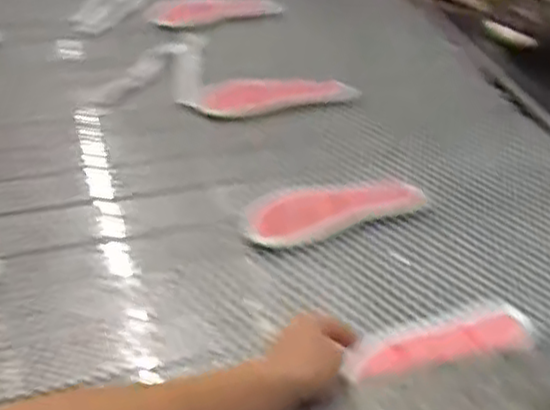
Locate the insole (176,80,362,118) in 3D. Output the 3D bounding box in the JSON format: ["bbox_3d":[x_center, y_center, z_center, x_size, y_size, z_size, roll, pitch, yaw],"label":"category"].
[{"bbox_3d":[-0.009,-0.154,1.036,0.245,0.023,0.087,-7,37,2],"label":"insole"}]

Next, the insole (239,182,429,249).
[{"bbox_3d":[0.067,0.001,0.894,0.217,0.015,0.098,-17,42,-20],"label":"insole"}]

